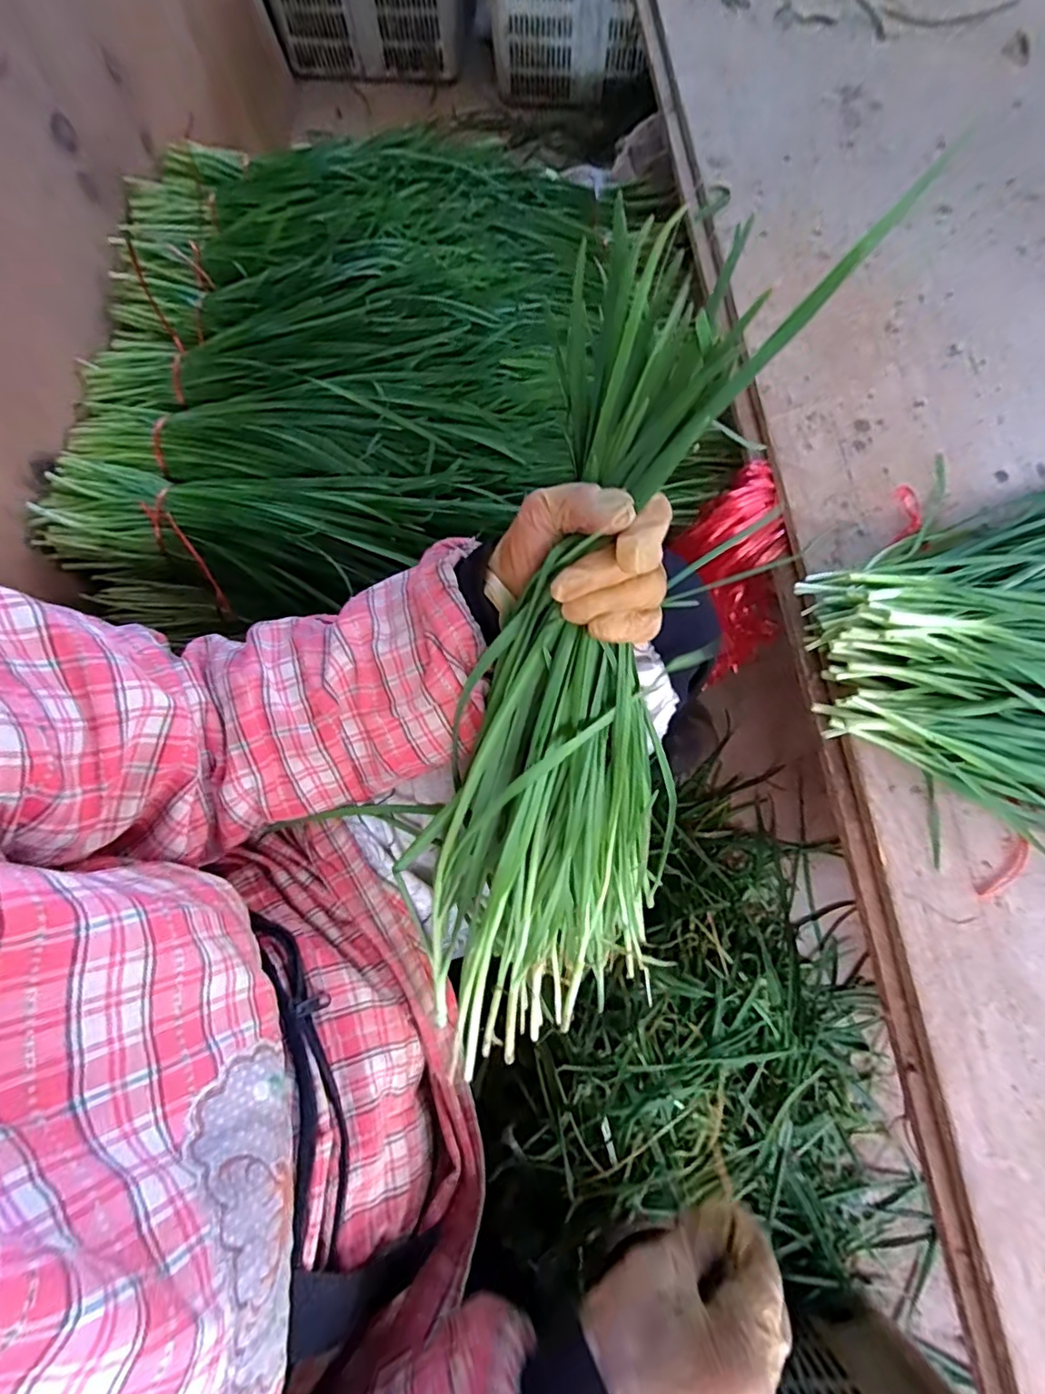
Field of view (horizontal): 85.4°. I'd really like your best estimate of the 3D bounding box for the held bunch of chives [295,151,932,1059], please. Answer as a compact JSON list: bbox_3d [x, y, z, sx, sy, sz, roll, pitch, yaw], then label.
[{"bbox_3d":[0.034,-0.014,0.314,0.147,0.109,0.409,13,103,4],"label":"held bunch of chives"}]

